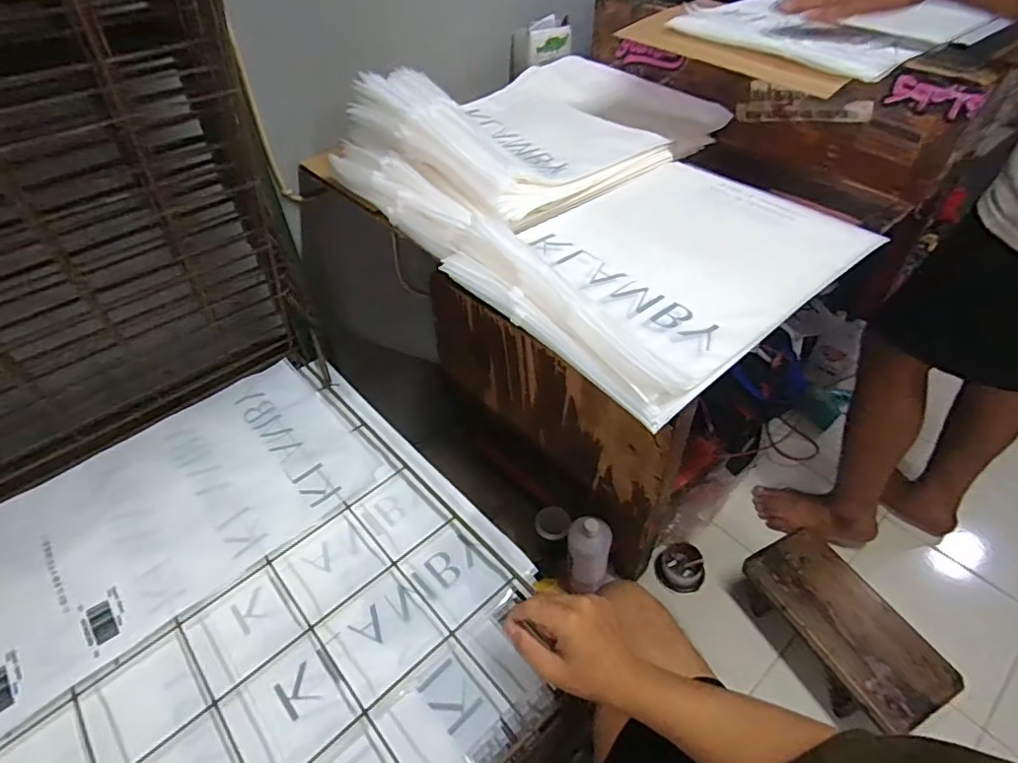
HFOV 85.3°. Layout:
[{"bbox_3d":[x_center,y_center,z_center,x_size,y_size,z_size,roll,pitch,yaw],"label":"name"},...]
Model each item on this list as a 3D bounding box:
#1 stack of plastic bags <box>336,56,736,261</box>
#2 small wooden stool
[{"bbox_3d":[0.035,-0.381,0.808,0.544,0.113,0.370,-33,52,-27],"label":"stack of plastic bags"},{"bbox_3d":[0.604,0.454,1.020,0.199,0.103,0.326,-22,48,-18],"label":"small wooden stool"}]

